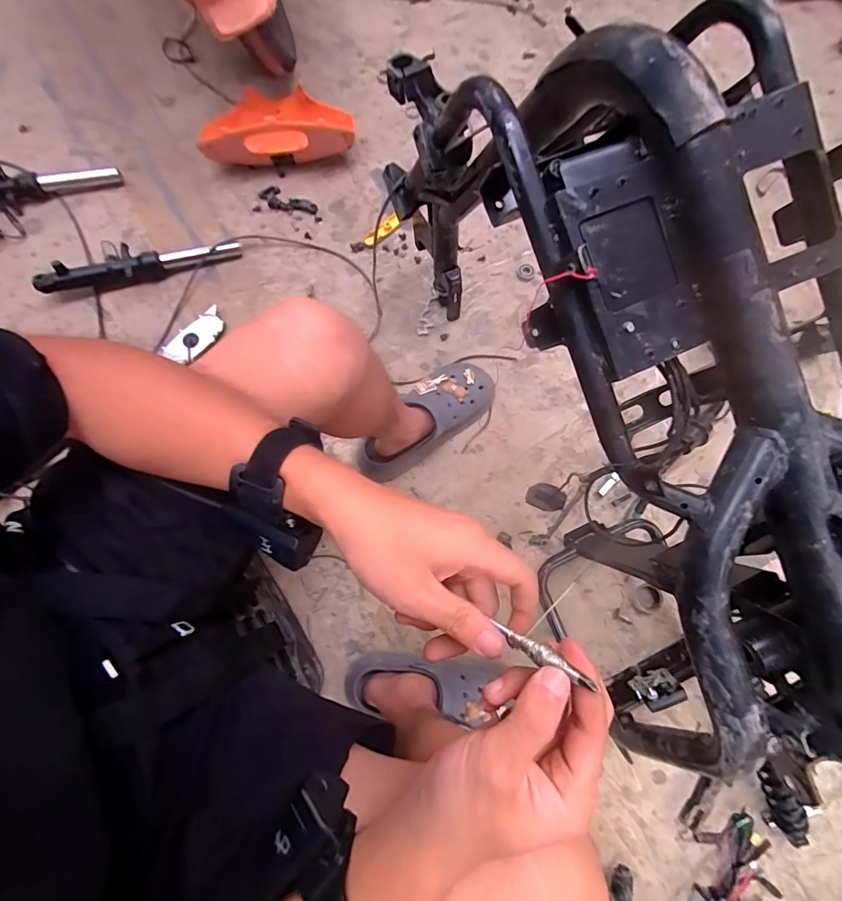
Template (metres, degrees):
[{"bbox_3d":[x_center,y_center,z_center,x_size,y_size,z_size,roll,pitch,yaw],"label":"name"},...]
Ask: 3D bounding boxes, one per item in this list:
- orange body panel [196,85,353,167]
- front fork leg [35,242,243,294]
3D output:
[{"bbox_3d":[-0.311,-0.729,0.962,0.320,0.103,0.178,-2,78,-1],"label":"orange body panel"},{"bbox_3d":[-0.546,-0.375,0.851,0.364,0.070,0.078,-22,79,-5],"label":"front fork leg"}]

